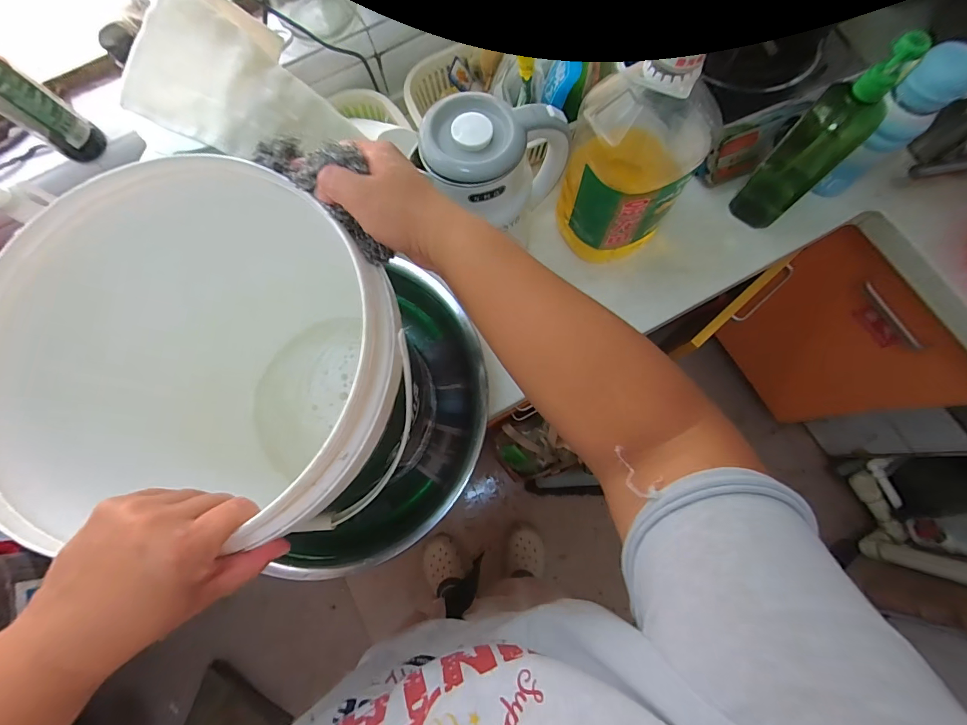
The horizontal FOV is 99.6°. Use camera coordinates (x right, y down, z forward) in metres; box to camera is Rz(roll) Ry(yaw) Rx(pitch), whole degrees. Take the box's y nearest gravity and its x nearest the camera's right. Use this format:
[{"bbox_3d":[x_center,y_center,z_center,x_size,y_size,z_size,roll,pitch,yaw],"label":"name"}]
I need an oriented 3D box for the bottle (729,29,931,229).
[{"bbox_3d":[0.442,-0.286,0.551,0.058,0.257,0.080,-43,78,-9],"label":"bottle"}]

